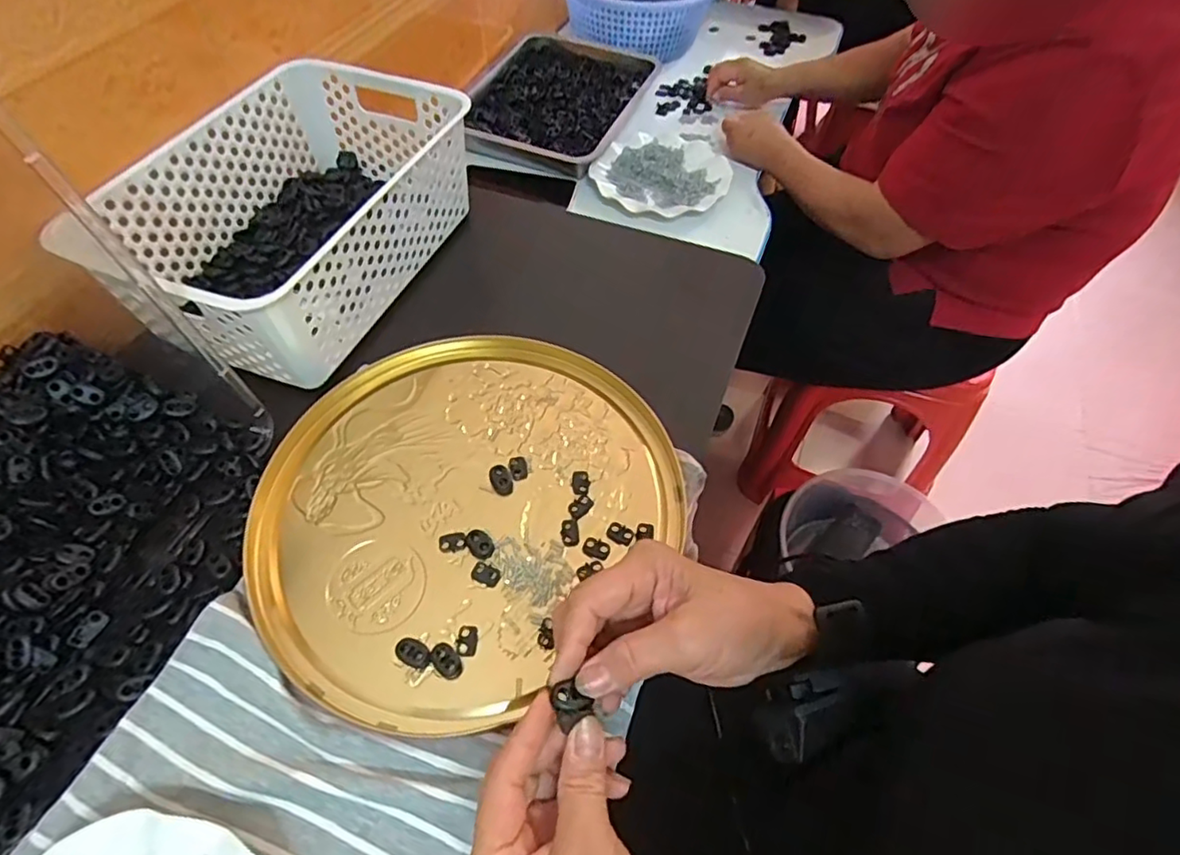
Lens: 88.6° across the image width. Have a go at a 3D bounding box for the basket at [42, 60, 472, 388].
[{"bbox_3d":[-0.257,-0.191,0.538,0.206,0.104,0.300,17,57,11],"label":"basket"}]

